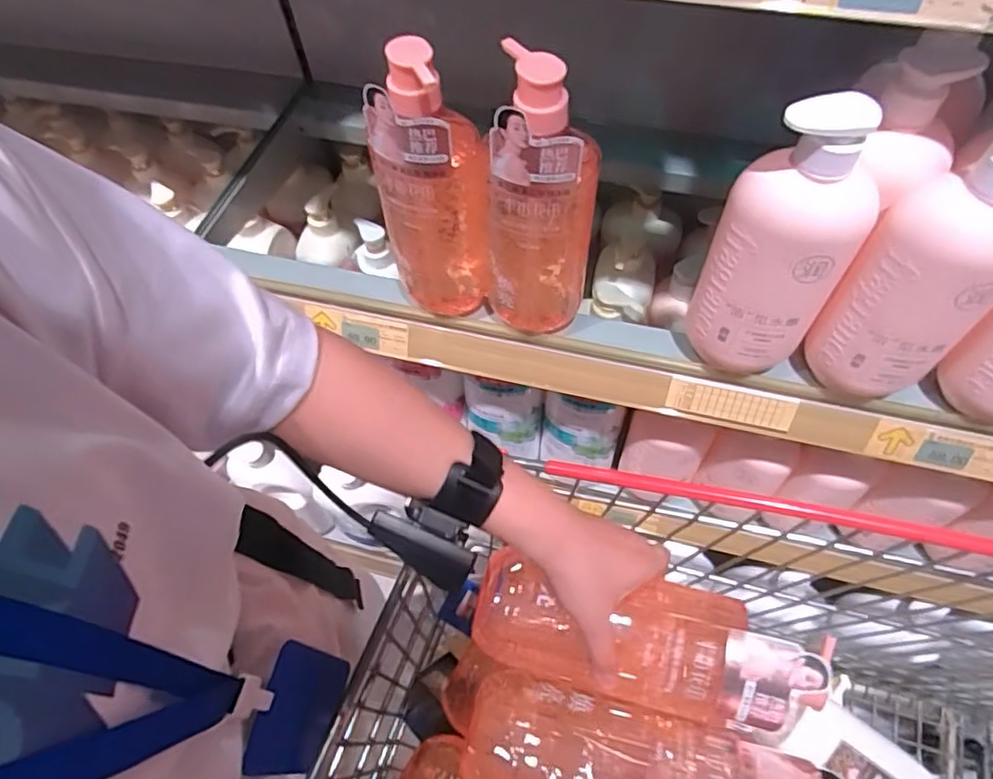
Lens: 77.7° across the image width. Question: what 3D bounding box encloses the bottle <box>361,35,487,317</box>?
[{"bbox_3d":[-0.049,-0.151,0.493,0.068,0.235,0.055,23,63,17],"label":"bottle"}]

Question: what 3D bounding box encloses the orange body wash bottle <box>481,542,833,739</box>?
[{"bbox_3d":[0.103,0.174,0.432,0.237,0.056,0.083,8,60,13],"label":"orange body wash bottle"}]

